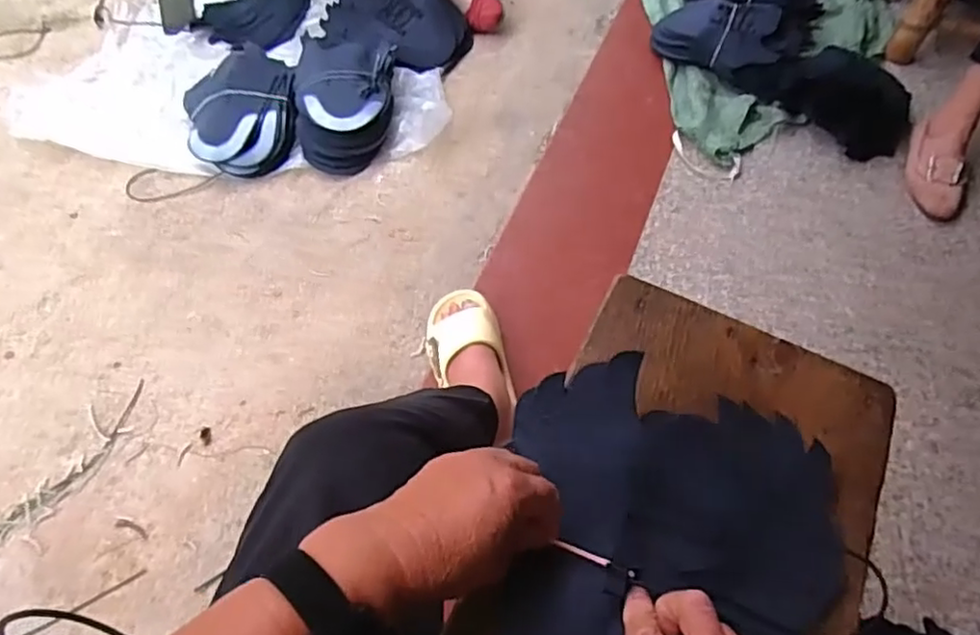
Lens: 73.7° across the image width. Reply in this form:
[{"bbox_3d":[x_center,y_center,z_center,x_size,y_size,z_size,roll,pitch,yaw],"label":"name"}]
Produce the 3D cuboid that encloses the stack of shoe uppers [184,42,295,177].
[{"bbox_3d":[-0.467,-0.385,1.237,0.205,0.106,0.226,-15,61,-11],"label":"stack of shoe uppers"}]

